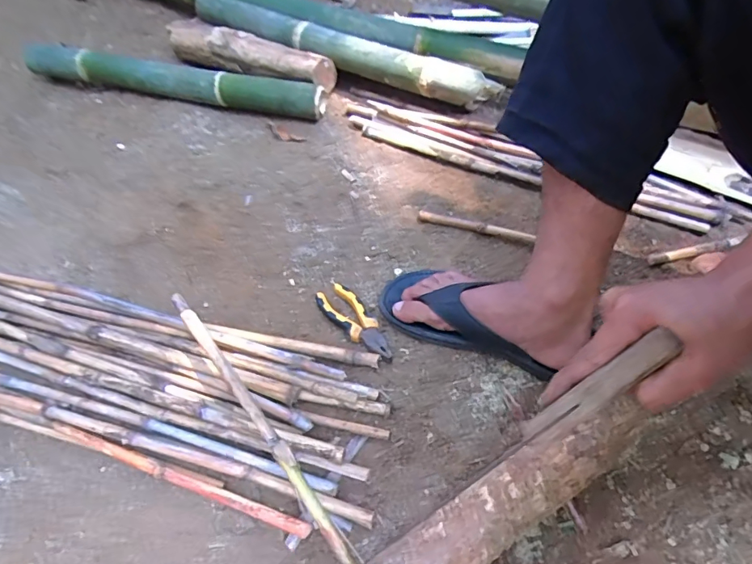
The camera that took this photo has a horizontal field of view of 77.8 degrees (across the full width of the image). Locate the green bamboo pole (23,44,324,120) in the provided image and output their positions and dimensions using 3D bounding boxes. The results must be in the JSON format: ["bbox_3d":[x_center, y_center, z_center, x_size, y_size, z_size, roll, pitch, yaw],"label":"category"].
[{"bbox_3d":[-0.408,-0.407,0.929,0.659,0.062,0.085,15,58,13],"label":"green bamboo pole"}]

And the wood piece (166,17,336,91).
[{"bbox_3d":[-0.271,-0.468,0.954,0.425,0.064,0.086,27,61,19],"label":"wood piece"}]

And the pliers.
[{"bbox_3d":[-0.027,0.051,0.632,0.048,0.026,0.150,-36,49,-18],"label":"pliers"}]

